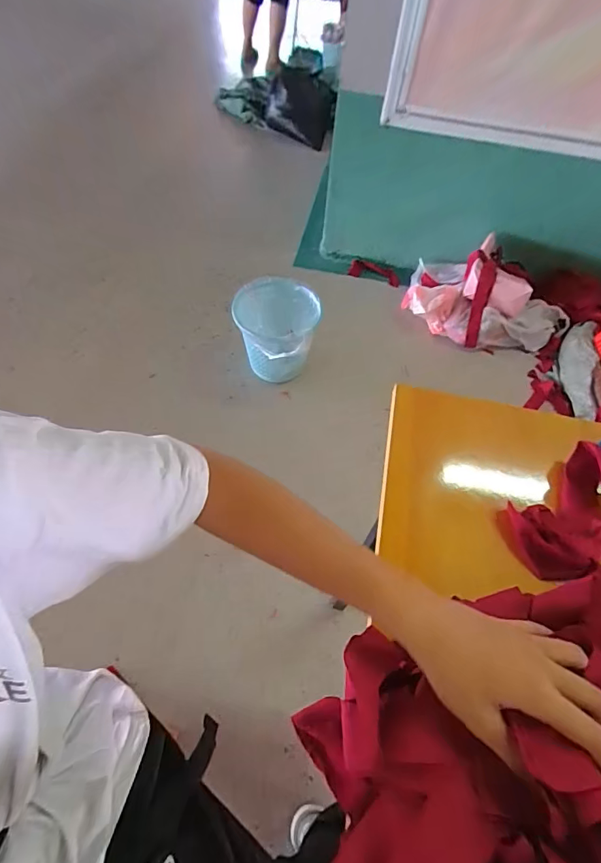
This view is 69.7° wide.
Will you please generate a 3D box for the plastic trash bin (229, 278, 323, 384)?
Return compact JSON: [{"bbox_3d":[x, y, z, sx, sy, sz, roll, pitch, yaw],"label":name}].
[{"bbox_3d":[-0.098,-0.311,1.435,0.277,0.273,0.265,9,57,2],"label":"plastic trash bin"}]

